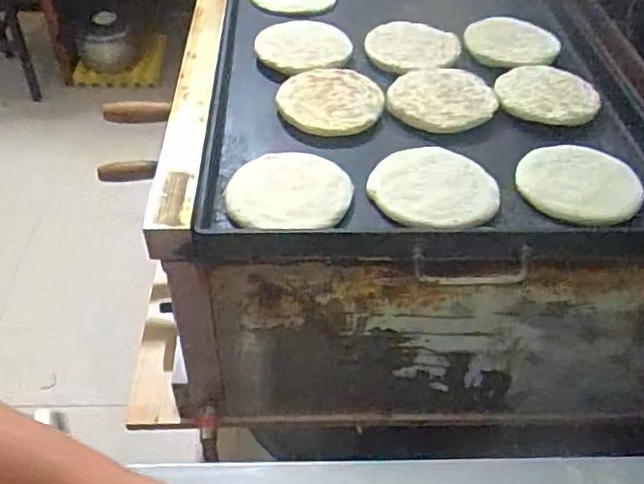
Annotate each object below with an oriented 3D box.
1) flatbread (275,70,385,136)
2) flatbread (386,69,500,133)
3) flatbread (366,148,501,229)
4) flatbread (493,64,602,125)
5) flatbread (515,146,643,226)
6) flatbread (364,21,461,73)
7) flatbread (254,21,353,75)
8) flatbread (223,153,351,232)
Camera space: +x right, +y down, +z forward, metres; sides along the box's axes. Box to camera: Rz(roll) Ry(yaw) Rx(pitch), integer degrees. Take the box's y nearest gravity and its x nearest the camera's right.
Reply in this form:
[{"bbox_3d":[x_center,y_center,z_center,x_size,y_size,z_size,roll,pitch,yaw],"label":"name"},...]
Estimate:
[{"bbox_3d":[0.009,-0.171,0.766,0.123,0.014,0.123,1,48,-1],"label":"flatbread"},{"bbox_3d":[0.147,-0.179,0.780,0.136,0.017,0.136,1,48,-1],"label":"flatbread"},{"bbox_3d":[0.119,-0.058,0.667,0.126,0.012,0.133,1,48,-1],"label":"flatbread"},{"bbox_3d":[0.281,-0.183,0.789,0.123,0.014,0.120,10,48,7],"label":"flatbread"},{"bbox_3d":[0.275,-0.066,0.678,0.122,0.012,0.122,1,48,-1],"label":"flatbread"},{"bbox_3d":[0.121,-0.266,0.859,0.124,0.010,0.124,1,48,-1],"label":"flatbread"},{"bbox_3d":[-0.028,-0.266,0.858,0.119,0.018,0.134,-11,49,-11],"label":"flatbread"},{"bbox_3d":[-0.033,-0.054,0.642,0.124,0.015,0.106,-5,48,-6],"label":"flatbread"}]

